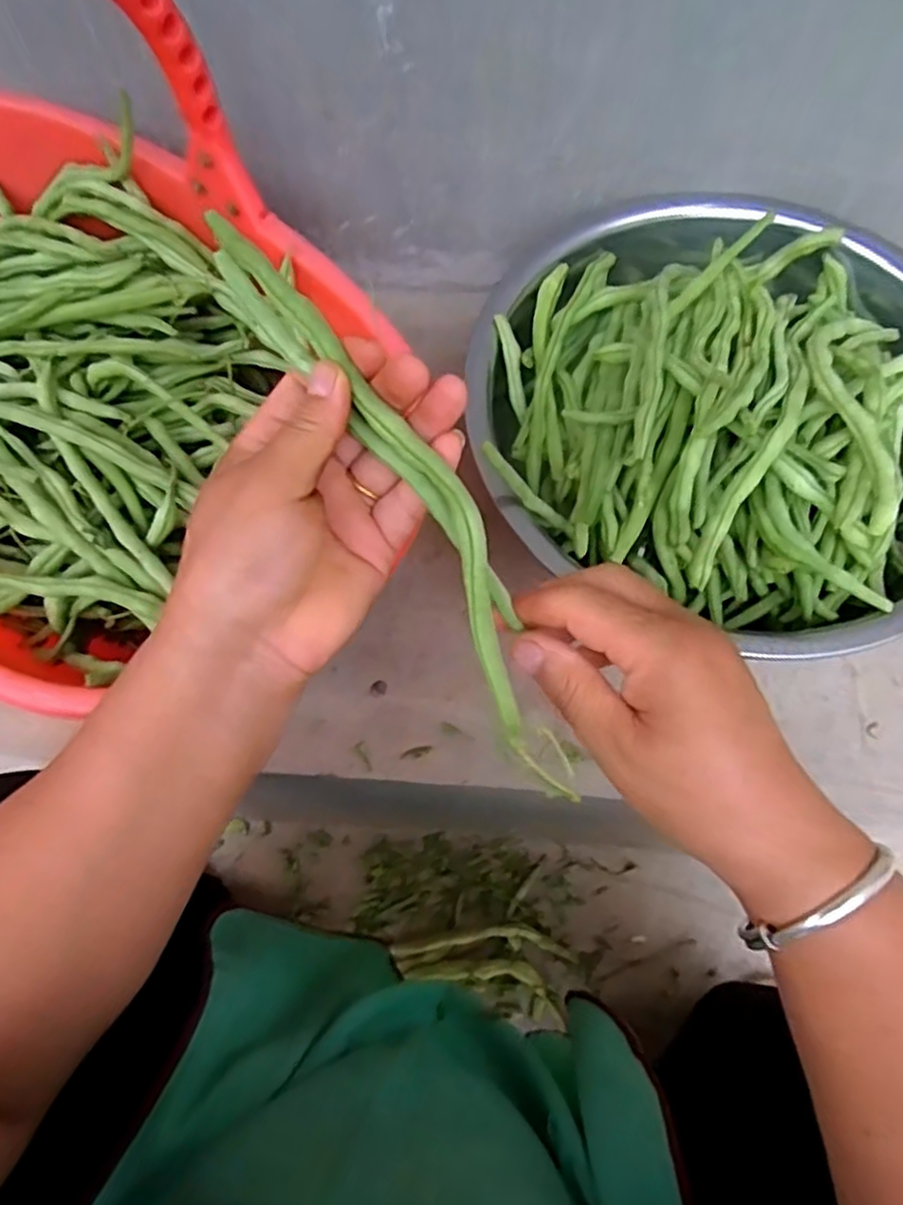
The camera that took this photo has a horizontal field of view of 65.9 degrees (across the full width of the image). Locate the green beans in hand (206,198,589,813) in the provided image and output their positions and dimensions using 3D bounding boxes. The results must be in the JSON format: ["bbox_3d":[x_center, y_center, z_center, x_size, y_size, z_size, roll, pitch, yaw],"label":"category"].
[{"bbox_3d":[-0.018,-0.035,0.251,0.037,0.034,0.224,-36,88,-13],"label":"green beans in hand"}]

